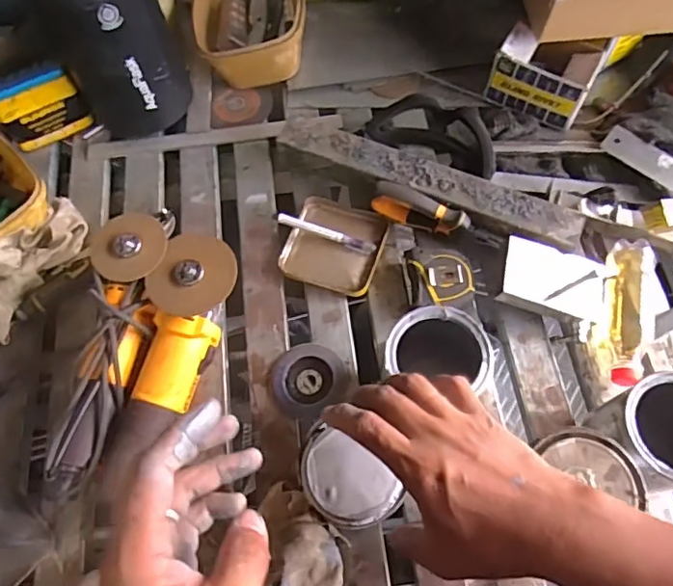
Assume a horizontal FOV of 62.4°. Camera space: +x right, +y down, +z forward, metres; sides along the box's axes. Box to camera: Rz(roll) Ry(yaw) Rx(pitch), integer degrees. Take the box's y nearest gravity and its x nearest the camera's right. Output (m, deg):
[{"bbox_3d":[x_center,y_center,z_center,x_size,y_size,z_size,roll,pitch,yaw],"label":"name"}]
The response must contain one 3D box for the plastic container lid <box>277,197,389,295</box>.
[{"bbox_3d":[-0.002,-0.062,0.706,0.118,0.013,0.118,18,67,10],"label":"plastic container lid"}]

